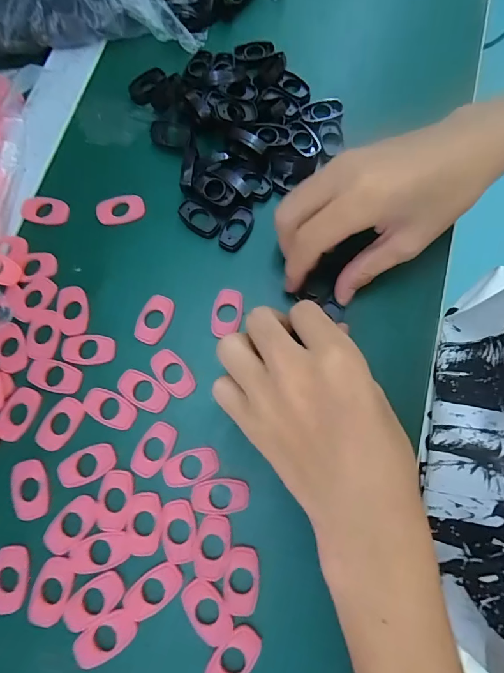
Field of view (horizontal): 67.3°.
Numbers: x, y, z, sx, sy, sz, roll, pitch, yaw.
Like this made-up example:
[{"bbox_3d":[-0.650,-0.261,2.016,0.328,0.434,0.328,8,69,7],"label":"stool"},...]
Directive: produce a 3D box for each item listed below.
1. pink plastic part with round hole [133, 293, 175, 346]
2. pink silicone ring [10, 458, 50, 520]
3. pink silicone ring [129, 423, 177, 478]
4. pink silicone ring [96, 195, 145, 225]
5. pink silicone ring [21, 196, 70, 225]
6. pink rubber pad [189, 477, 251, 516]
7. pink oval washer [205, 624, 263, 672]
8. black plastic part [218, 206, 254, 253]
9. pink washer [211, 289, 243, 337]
[{"bbox_3d":[-0.063,-0.011,0.245,0.019,0.006,0.032,18,77,5],"label":"pink plastic part with round hole"},{"bbox_3d":[-0.128,0.088,0.217,0.021,0.004,0.032,-16,77,-4],"label":"pink silicone ring"},{"bbox_3d":[-0.058,0.066,0.222,0.019,0.004,0.032,34,79,8],"label":"pink silicone ring"},{"bbox_3d":[-0.092,-0.089,0.264,0.033,0.004,0.021,-9,76,-2],"label":"pink silicone ring"},{"bbox_3d":[-0.145,-0.088,0.264,0.032,0.004,0.019,7,76,2],"label":"pink silicone ring"},{"bbox_3d":[-0.018,0.091,0.216,0.033,0.007,0.019,-1,76,0],"label":"pink rubber pad"},{"bbox_3d":[-0.010,0.168,0.195,0.018,0.005,0.033,39,80,9],"label":"pink oval washer"},{"bbox_3d":[-0.010,-0.073,0.261,0.017,0.004,0.032,27,92,-4],"label":"black plastic part"},{"bbox_3d":[-0.016,-0.015,0.244,0.019,0.004,0.031,7,76,1],"label":"pink washer"}]

